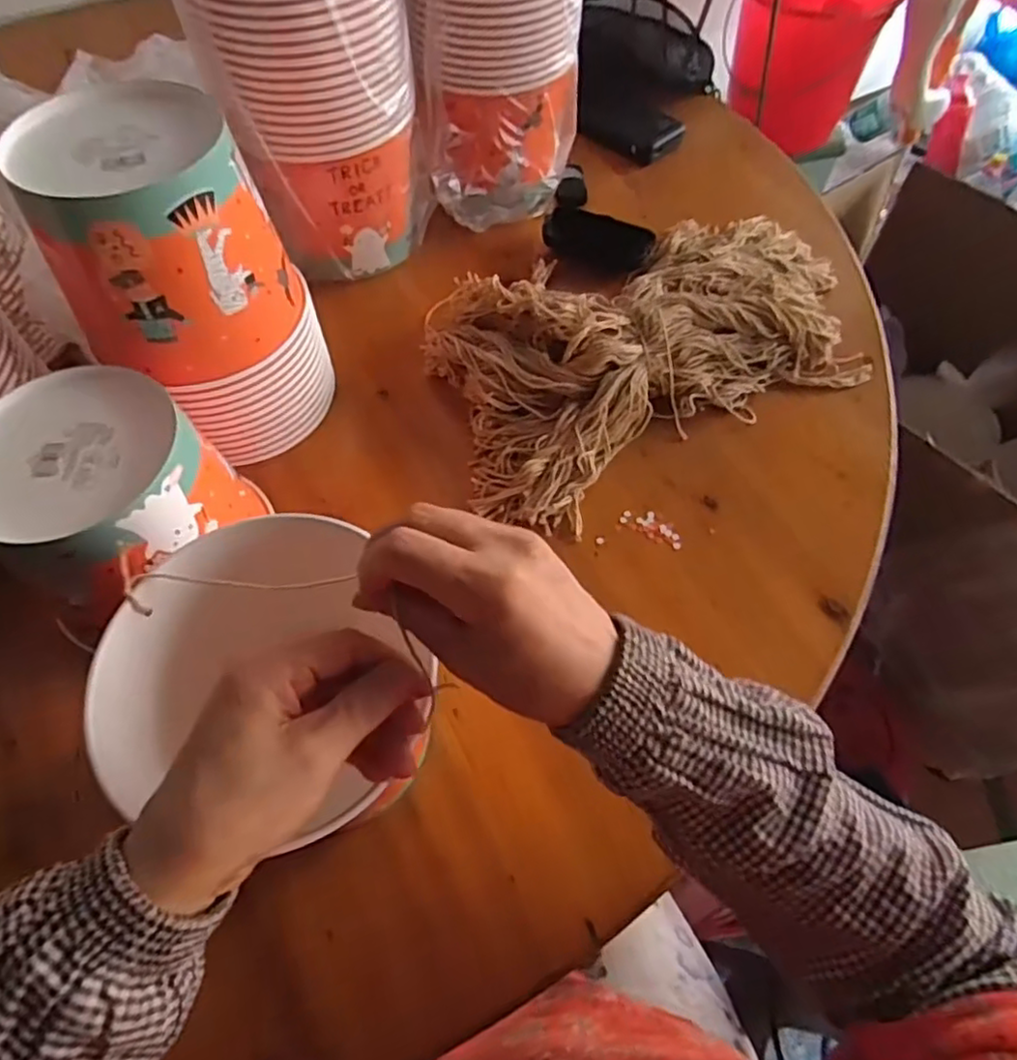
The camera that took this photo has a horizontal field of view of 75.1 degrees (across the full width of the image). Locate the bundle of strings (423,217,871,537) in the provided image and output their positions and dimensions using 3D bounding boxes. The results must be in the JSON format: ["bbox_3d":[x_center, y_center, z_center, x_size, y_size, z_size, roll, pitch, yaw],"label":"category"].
[{"bbox_3d":[0.127,-0.175,0.578,0.405,0.067,0.259,-22,62,-12],"label":"bundle of strings"}]

